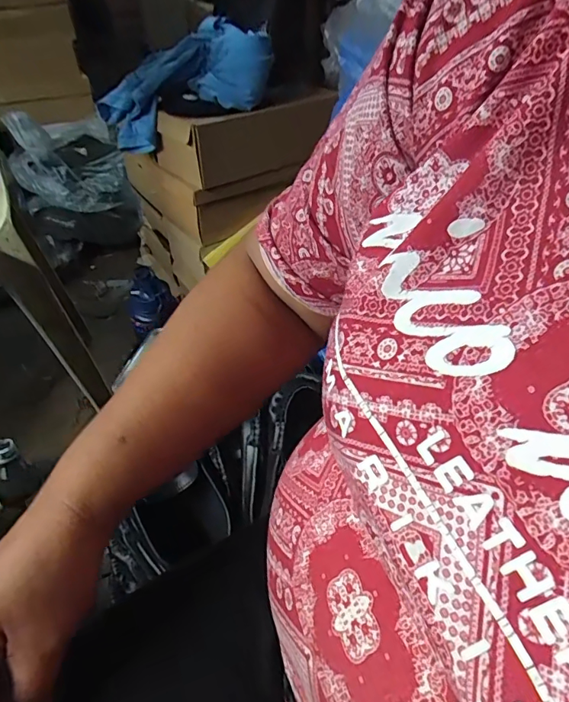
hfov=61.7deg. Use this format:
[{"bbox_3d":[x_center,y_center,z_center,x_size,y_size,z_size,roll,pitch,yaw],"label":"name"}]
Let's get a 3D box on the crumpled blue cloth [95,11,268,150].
[{"bbox_3d":[-0.176,-0.467,0.837,0.333,0.136,0.145,-14,37,16],"label":"crumpled blue cloth"}]

